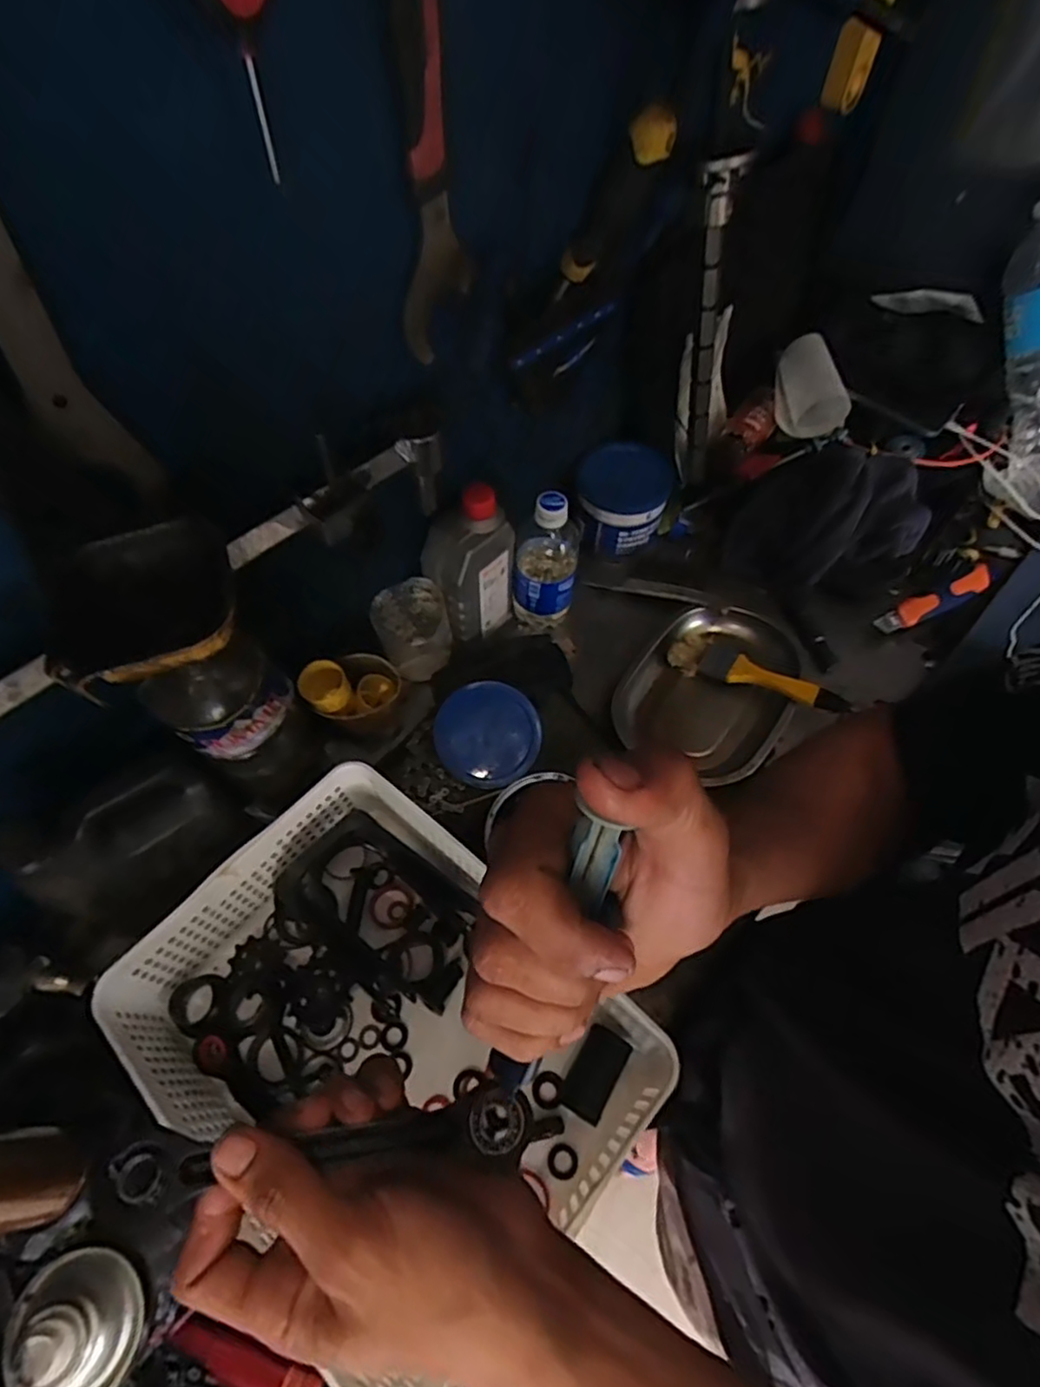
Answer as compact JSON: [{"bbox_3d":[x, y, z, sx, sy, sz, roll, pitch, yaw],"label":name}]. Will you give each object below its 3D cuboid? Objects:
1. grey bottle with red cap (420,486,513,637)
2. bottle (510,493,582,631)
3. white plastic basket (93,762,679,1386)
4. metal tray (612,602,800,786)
[{"bbox_3d":[-0.045,-0.117,0.626,0.048,0.163,0.075,38,66,21],"label":"grey bottle with red cap"},{"bbox_3d":[0.025,-0.130,0.653,0.063,0.153,0.050,7,59,5],"label":"bottle"},{"bbox_3d":[-0.100,0.236,0.453,0.321,0.095,0.258,38,66,21],"label":"white plastic basket"},{"bbox_3d":[0.196,-0.009,0.678,0.157,0.033,0.185,27,63,16],"label":"metal tray"}]

